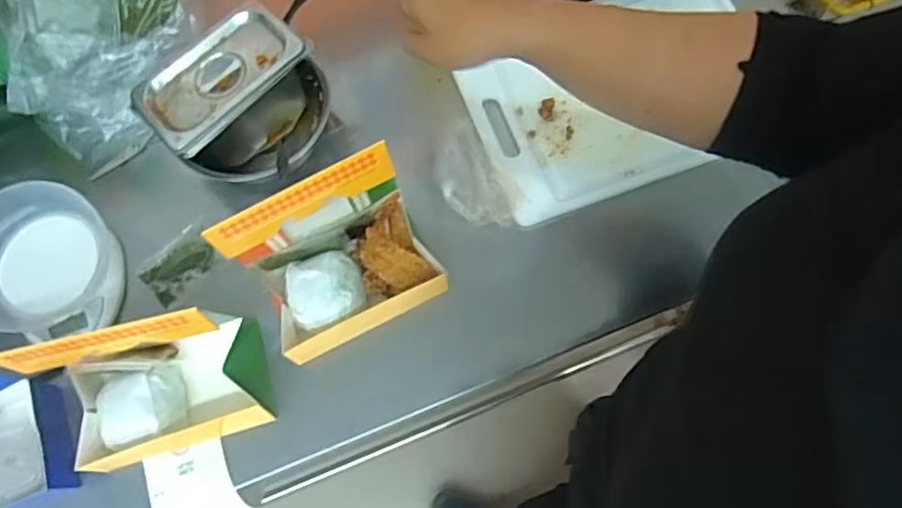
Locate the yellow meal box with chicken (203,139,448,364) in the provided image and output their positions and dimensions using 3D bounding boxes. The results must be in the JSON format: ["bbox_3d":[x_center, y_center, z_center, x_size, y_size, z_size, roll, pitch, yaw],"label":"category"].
[{"bbox_3d":[-0.108,0.008,0.585,0.169,0.147,0.112,-28,73,-8],"label":"yellow meal box with chicken"}]

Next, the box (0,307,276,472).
[{"bbox_3d":[-0.289,0.124,0.554,0.204,0.140,0.107,-14,72,-3],"label":"box"}]

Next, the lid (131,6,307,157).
[{"bbox_3d":[-0.241,-0.185,0.627,0.167,0.030,0.104,-42,76,-12],"label":"lid"}]

